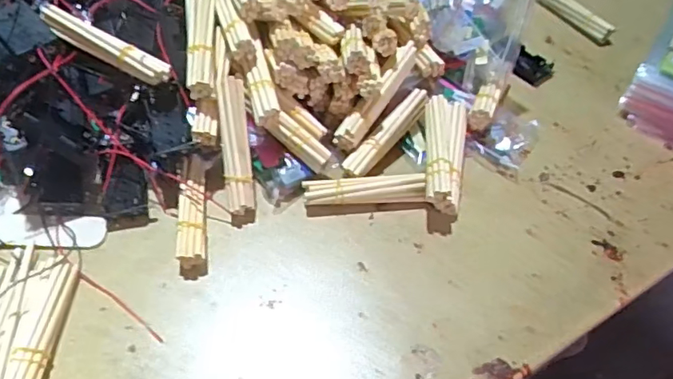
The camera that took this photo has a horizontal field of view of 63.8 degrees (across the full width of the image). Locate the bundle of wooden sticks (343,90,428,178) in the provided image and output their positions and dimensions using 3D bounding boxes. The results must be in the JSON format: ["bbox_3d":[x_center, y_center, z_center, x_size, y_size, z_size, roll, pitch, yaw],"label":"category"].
[{"bbox_3d":[0.045,-0.047,0.461,0.022,0.014,0.097,46,72,-9],"label":"bundle of wooden sticks"}]

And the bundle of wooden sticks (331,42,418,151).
[{"bbox_3d":[0.035,-0.082,0.463,0.019,0.024,0.109,31,77,18],"label":"bundle of wooden sticks"}]

